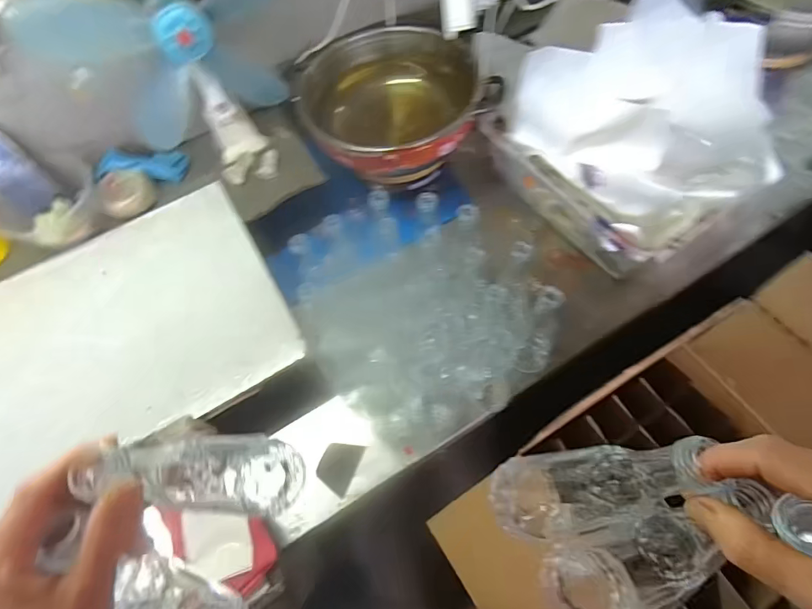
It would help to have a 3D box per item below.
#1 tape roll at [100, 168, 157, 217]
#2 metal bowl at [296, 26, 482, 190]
[{"bbox_3d":[-0.496,-0.200,0.790,0.079,0.035,0.088,38,74,17],"label":"tape roll"},{"bbox_3d":[-0.037,-0.346,0.847,0.334,0.151,0.252,12,68,8],"label":"metal bowl"}]

